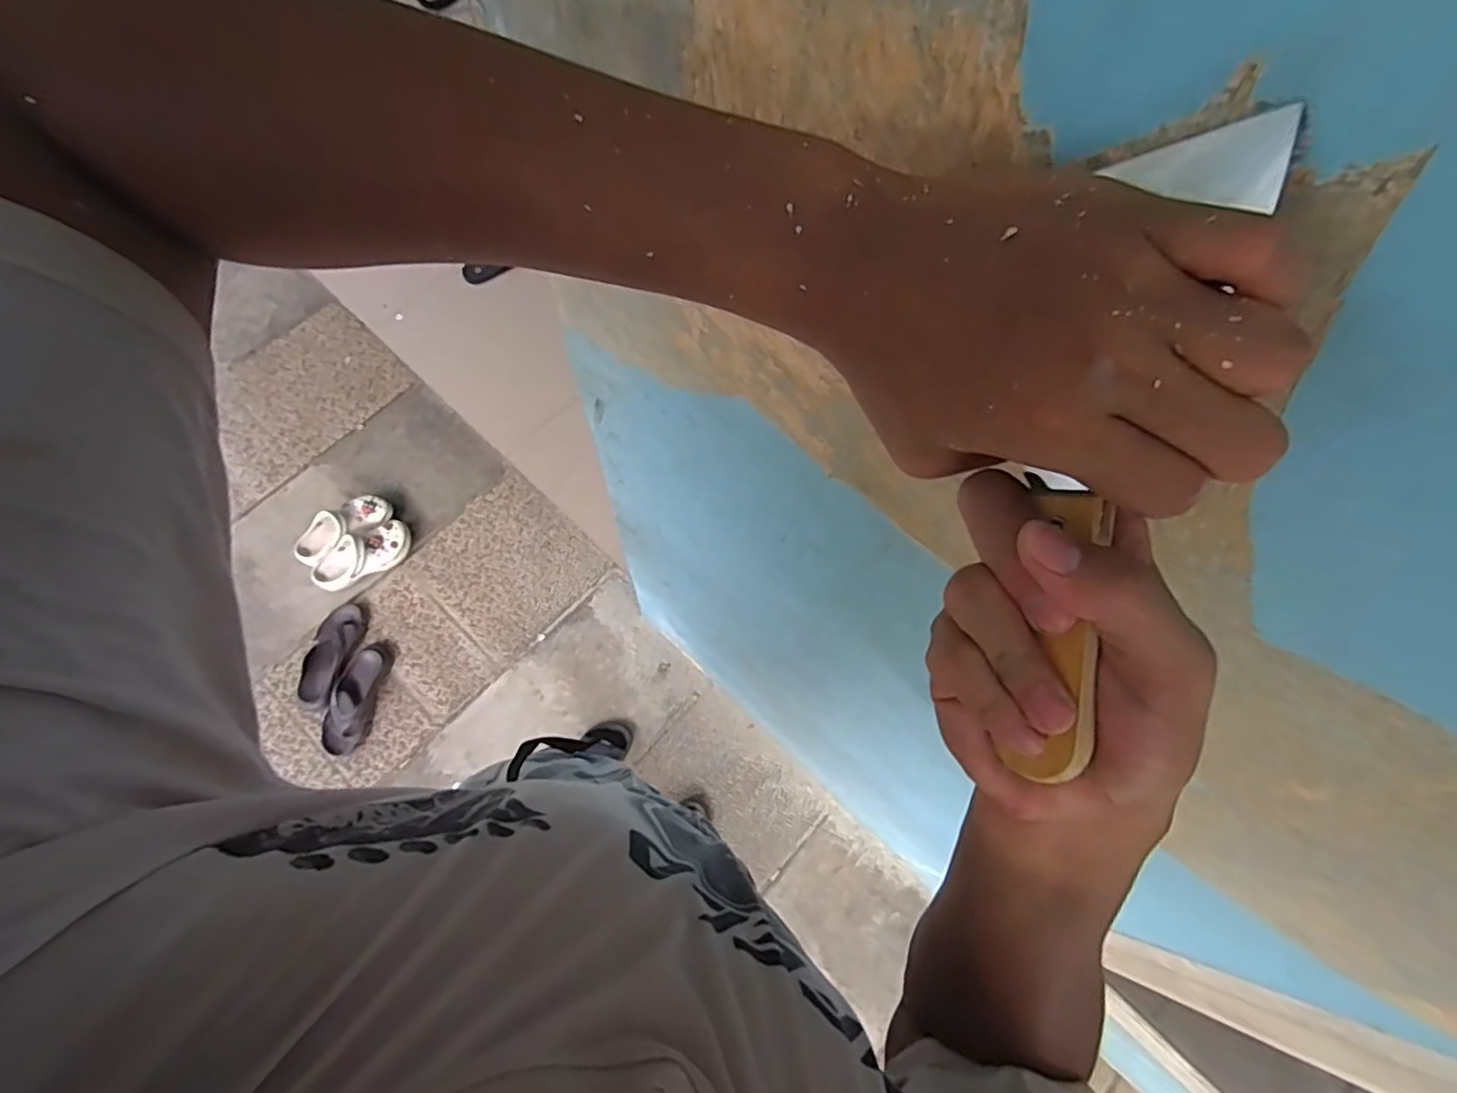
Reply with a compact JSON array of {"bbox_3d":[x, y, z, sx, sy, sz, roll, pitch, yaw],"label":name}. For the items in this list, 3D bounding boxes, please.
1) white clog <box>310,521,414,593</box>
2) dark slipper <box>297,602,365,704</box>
[{"bbox_3d":[-0.938,0.028,1.641,0.247,0.078,0.103,-28,75,-13],"label":"white clog"},{"bbox_3d":[-0.971,0.263,1.573,0.100,0.055,0.252,18,71,3],"label":"dark slipper"}]

